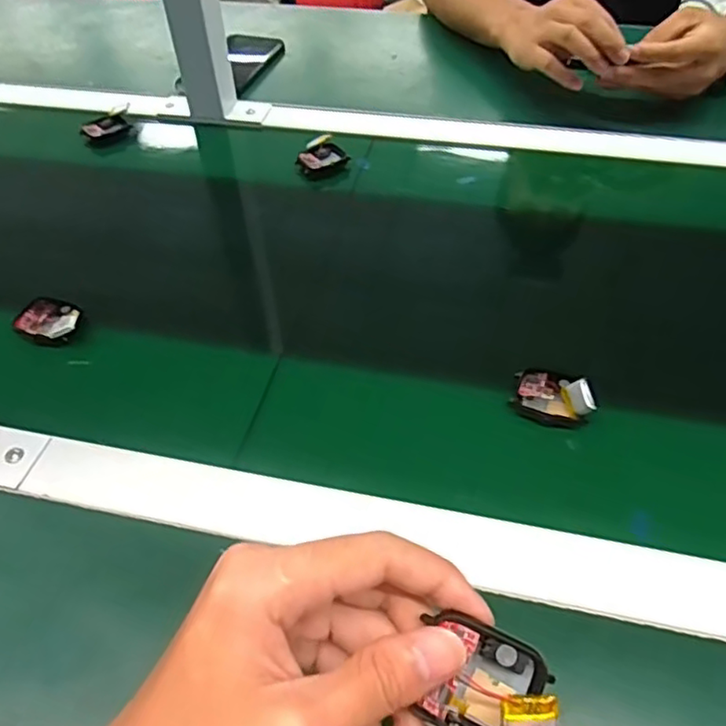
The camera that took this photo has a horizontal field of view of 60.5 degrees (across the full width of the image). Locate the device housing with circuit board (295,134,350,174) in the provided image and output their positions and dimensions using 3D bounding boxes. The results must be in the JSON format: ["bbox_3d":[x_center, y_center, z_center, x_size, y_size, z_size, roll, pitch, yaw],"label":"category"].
[{"bbox_3d":[-0.040,-0.198,0.600,0.049,0.019,0.036,-35,56,-28],"label":"device housing with circuit board"}]

